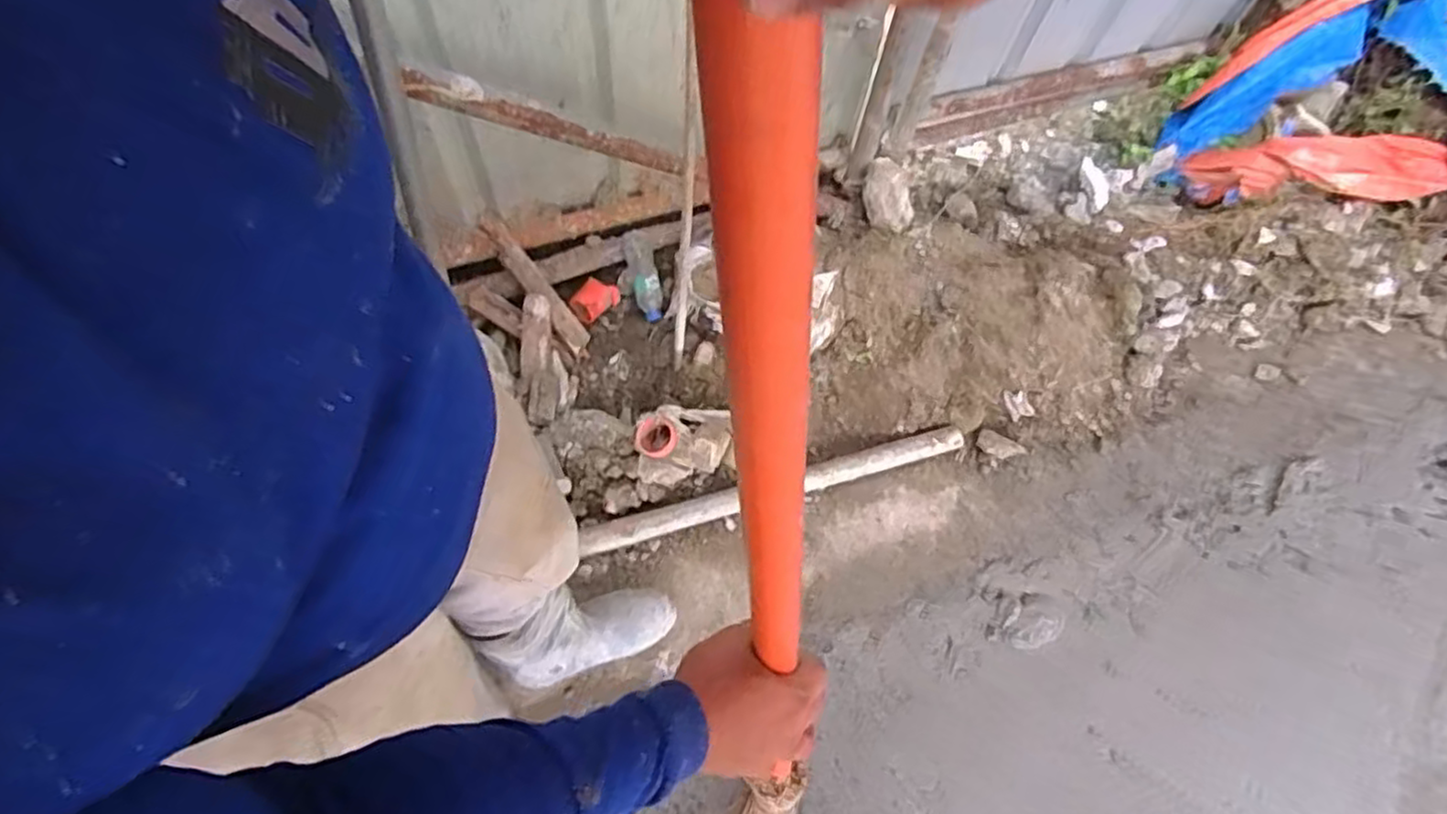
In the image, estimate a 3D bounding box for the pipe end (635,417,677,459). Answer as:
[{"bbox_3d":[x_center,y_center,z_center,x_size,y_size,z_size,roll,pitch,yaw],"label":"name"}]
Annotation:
[{"bbox_3d":[-0.134,0.065,1.437,0.080,0.041,0.073,1,66,-3],"label":"pipe end"}]

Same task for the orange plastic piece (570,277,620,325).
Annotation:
[{"bbox_3d":[-0.275,-0.235,1.559,0.062,0.056,0.104,34,71,13],"label":"orange plastic piece"}]

